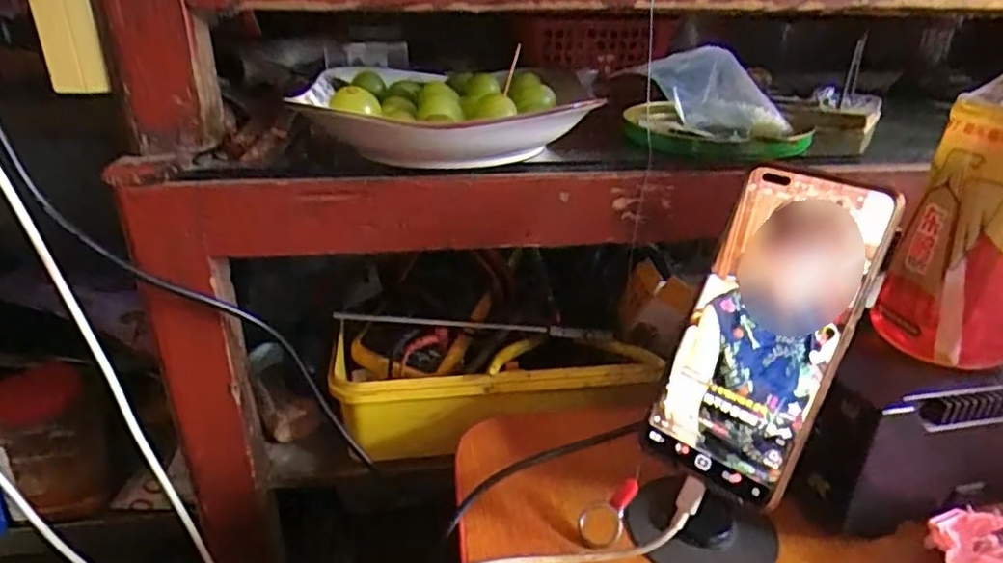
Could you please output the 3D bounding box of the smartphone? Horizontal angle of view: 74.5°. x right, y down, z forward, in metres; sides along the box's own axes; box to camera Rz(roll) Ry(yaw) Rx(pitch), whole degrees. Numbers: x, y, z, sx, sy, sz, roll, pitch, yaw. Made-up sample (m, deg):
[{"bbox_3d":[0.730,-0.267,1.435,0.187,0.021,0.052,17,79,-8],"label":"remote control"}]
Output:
[{"bbox_3d":[0.133,0.024,0.334,0.078,0.164,0.015,25,5,41],"label":"smartphone"}]

